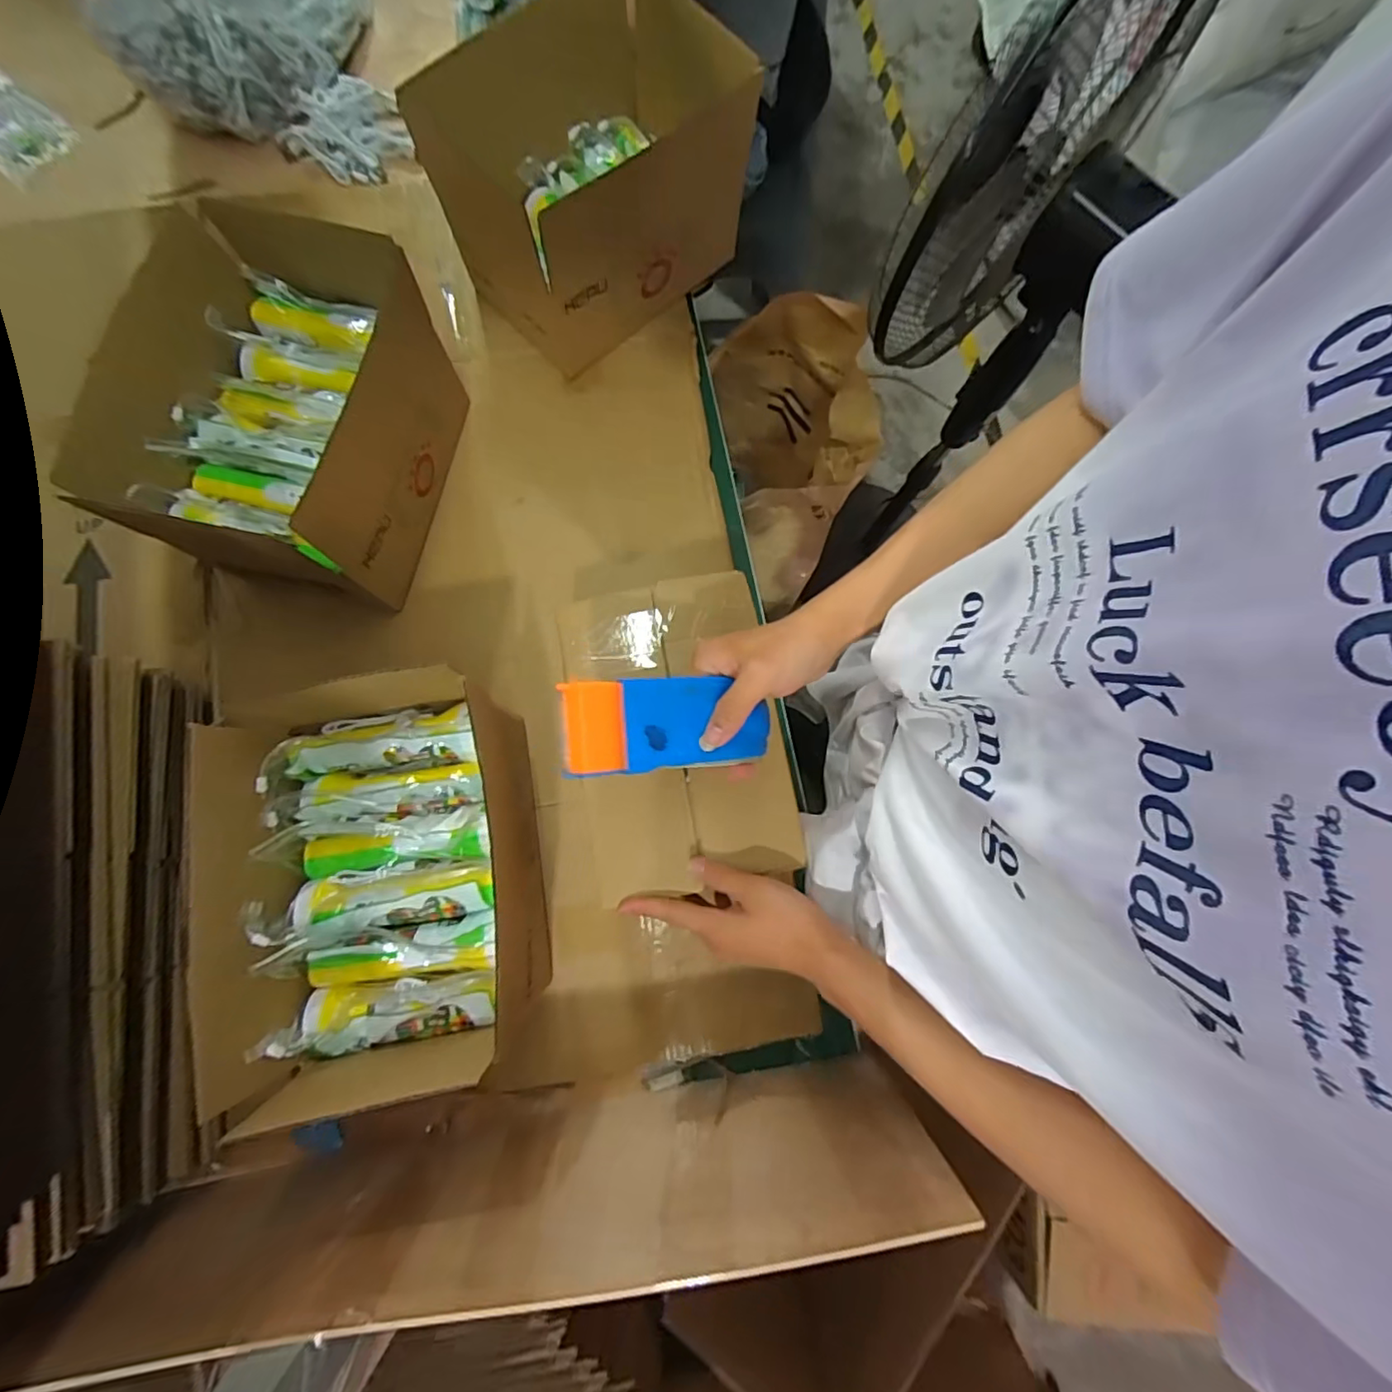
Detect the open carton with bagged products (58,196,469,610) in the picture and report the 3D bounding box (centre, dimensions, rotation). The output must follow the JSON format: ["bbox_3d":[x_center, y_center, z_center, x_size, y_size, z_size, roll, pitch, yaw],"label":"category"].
[{"bbox_3d":[-0.371,-0.256,0.554,0.210,0.161,0.267,16,80,2],"label":"open carton with bagged products"}]

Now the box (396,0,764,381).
[{"bbox_3d":[-0.103,-0.536,0.618,0.288,0.183,0.203,-38,83,-7],"label":"box"}]

